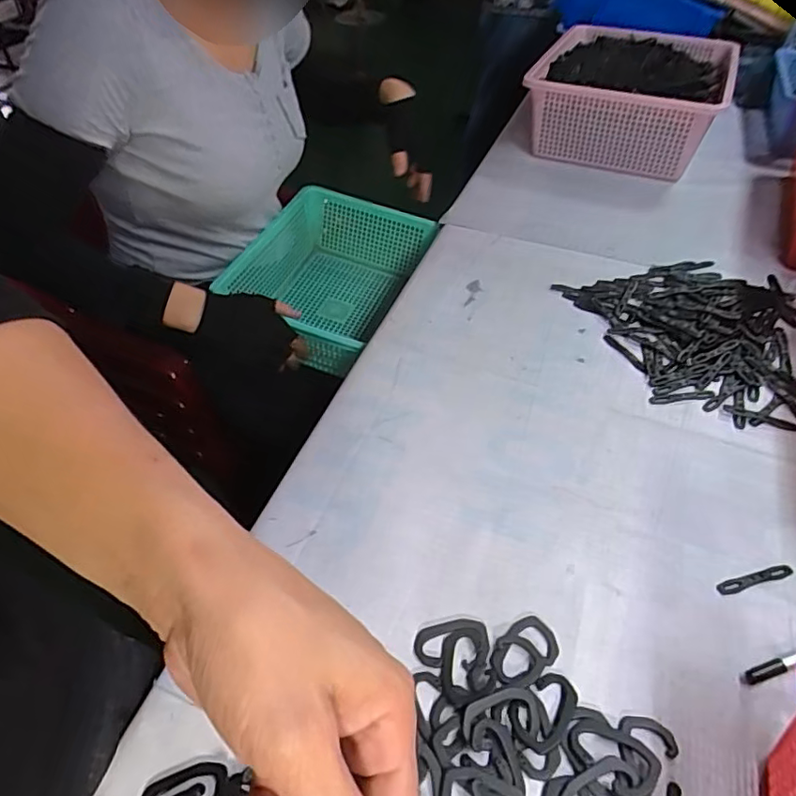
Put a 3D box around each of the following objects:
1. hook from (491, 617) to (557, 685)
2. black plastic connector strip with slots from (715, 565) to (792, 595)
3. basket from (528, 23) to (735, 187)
[{"bbox_3d":[0.089,0.180,0.406,0.054,0.005,0.035,-32,54,-29],"label":"hook"},{"bbox_3d":[0.278,0.140,0.445,0.070,0.004,0.011,-12,47,-13],"label":"black plastic connector strip with slots"},{"bbox_3d":[0.439,-0.598,1.104,0.320,0.113,0.472,17,47,15],"label":"basket"}]

